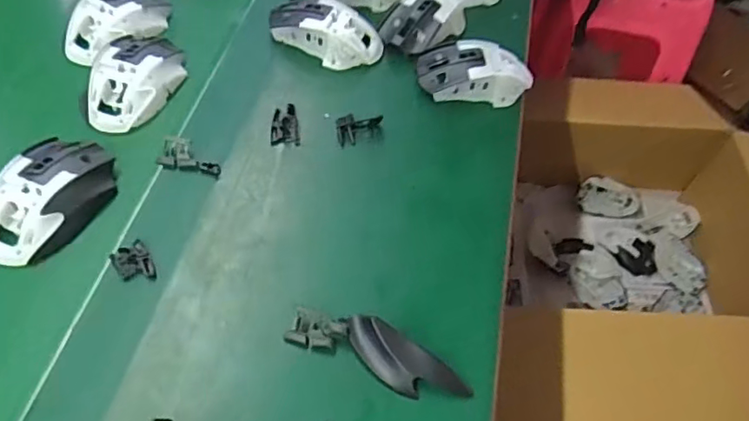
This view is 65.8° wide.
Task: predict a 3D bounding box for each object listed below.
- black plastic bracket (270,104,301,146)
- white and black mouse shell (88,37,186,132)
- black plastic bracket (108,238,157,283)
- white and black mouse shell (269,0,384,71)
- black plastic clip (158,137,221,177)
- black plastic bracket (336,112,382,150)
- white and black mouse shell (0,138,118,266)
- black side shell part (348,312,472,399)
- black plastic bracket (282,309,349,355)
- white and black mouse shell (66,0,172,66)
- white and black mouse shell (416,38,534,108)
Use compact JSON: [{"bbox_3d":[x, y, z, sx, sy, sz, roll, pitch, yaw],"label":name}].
[{"bbox_3d":[-0.081,-0.078,0.523,0.025,0.006,0.042,-5,56,-7],"label":"black plastic bracket"},{"bbox_3d":[-0.220,-0.119,0.528,0.061,0.034,0.100,17,57,7],"label":"white and black mouse shell"},{"bbox_3d":[-0.180,0.040,0.436,0.026,0.006,0.034,-33,63,-23],"label":"black plastic bracket"},{"bbox_3d":[-0.048,-0.180,0.575,0.114,0.037,0.058,25,57,13],"label":"white and black mouse shell"},{"bbox_3d":[-0.155,-0.046,0.493,0.052,0.011,0.027,8,55,2],"label":"black plastic clip"},{"bbox_3d":[-0.012,-0.075,0.523,0.043,0.020,0.020,-14,57,-13],"label":"black plastic bracket"},{"bbox_3d":[-0.255,-0.013,0.452,0.068,0.031,0.109,13,57,4],"label":"white and black mouse shell"},{"bbox_3d":[0.021,0.109,0.408,0.093,0.019,0.032,27,58,14],"label":"black side shell part"},{"bbox_3d":[-0.041,0.088,0.419,0.043,0.012,0.025,12,55,5],"label":"black plastic bracket"},{"bbox_3d":[-0.253,-0.189,0.574,0.065,0.037,0.110,29,59,14],"label":"white and black mouse shell"},{"bbox_3d":[0.099,-0.137,0.565,0.113,0.036,0.059,2,55,-2],"label":"white and black mouse shell"}]

